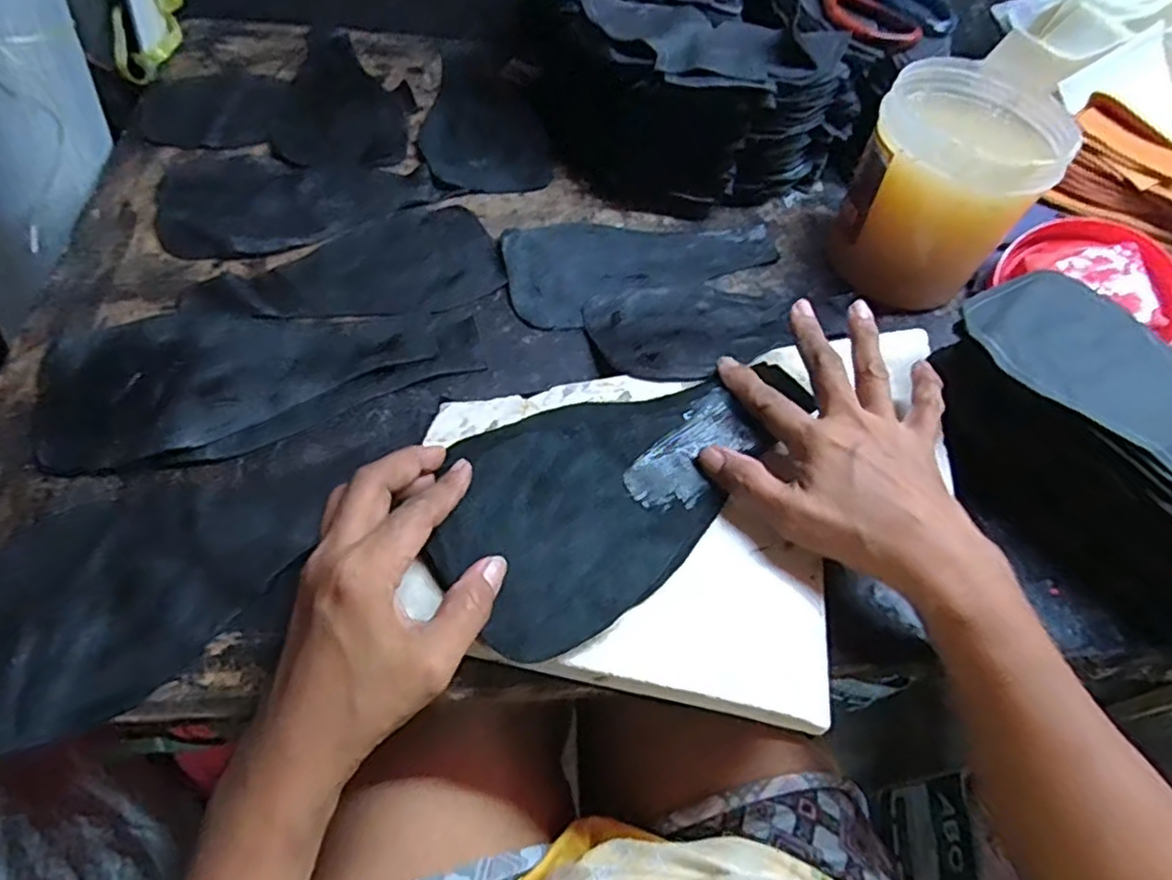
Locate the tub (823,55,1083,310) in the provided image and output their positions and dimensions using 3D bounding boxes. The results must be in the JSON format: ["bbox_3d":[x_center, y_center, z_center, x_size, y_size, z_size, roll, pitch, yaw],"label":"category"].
[{"bbox_3d":[0.250,-0.175,0.482,0.115,0.130,0.123,4,55,-5],"label":"tub"}]

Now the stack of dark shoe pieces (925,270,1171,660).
[{"bbox_3d":[0.294,0.020,0.384,0.104,0.093,0.233,-16,59,-18],"label":"stack of dark shoe pieces"}]

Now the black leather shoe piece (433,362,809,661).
[{"bbox_3d":[0.025,0.010,0.361,0.228,0.009,0.116,-34,69,-27],"label":"black leather shoe piece"}]

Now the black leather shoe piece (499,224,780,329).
[{"bbox_3d":[0.043,-0.133,0.497,0.208,0.007,0.092,-14,61,-17],"label":"black leather shoe piece"}]

